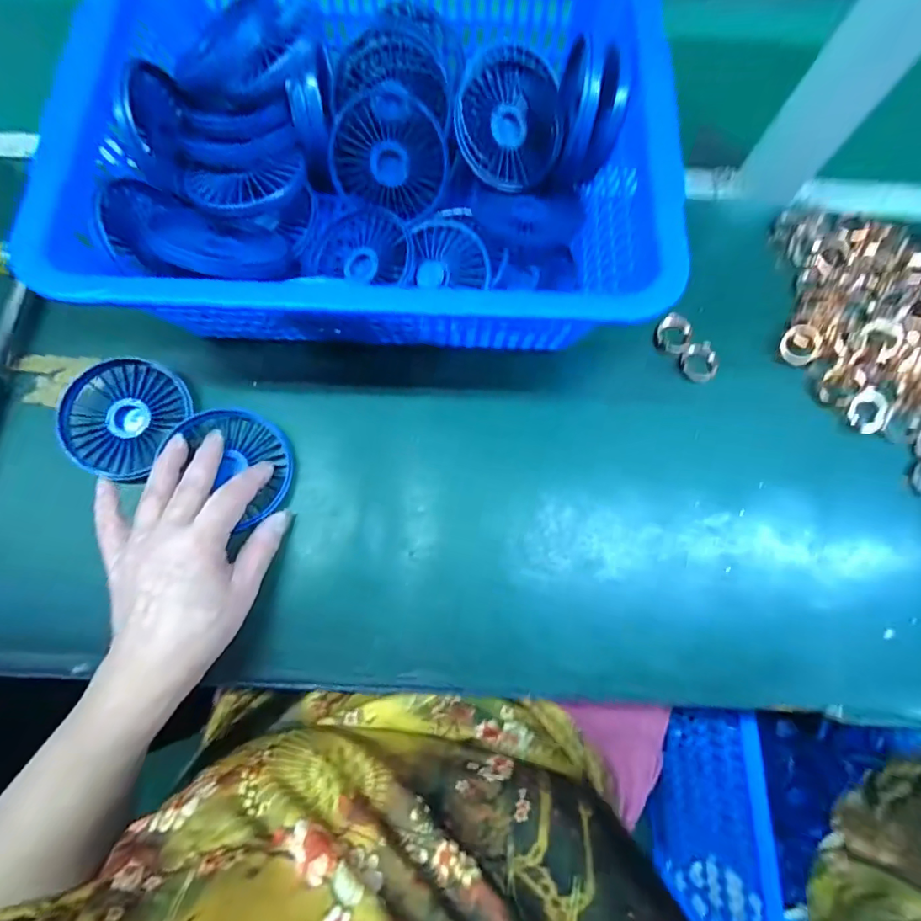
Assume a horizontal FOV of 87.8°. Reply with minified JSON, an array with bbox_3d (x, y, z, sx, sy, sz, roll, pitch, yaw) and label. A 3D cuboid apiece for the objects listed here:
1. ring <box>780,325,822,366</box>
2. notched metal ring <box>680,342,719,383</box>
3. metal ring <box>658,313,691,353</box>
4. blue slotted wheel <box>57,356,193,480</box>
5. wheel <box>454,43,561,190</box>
[{"bbox_3d":[0.269,-0.091,0.376,0.032,0.008,0.030,0,77,0],"label":"ring"},{"bbox_3d":[0.187,-0.077,0.376,0.027,0.004,0.030,-14,88,11],"label":"notched metal ring"},{"bbox_3d":[0.170,-0.100,0.379,0.023,0.012,0.030,-39,80,-8],"label":"metal ring"},{"bbox_3d":[-0.249,-0.034,0.354,0.087,0.025,0.080,0,77,0],"label":"blue slotted wheel"},{"bbox_3d":[0.039,-0.267,0.376,0.086,0.016,0.097,39,89,-20],"label":"wheel"}]

